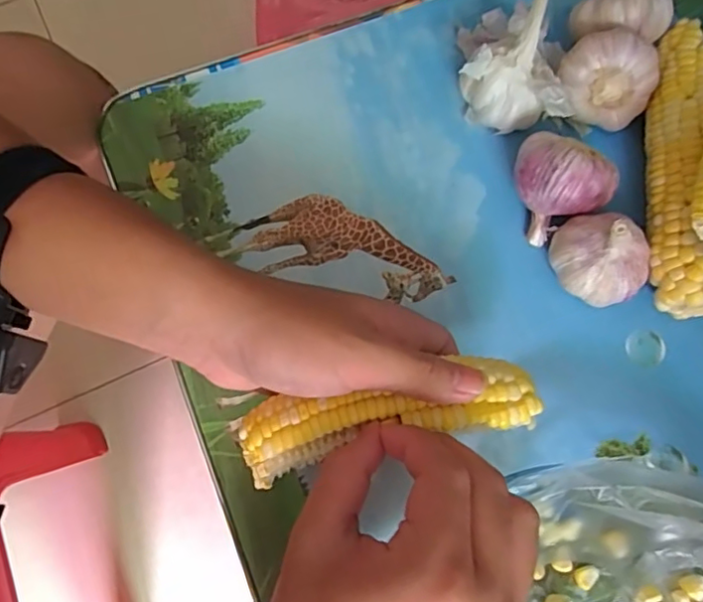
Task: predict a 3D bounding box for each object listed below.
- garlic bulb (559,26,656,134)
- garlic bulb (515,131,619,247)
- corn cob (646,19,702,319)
[{"bbox_3d":[0.149,-0.130,0.345,0.053,0.040,0.045,40,77,10],"label":"garlic bulb"},{"bbox_3d":[0.112,-0.064,0.331,0.055,0.052,0.047,40,77,10],"label":"garlic bulb"},{"bbox_3d":[0.192,-0.078,0.338,0.043,0.049,0.174,9,74,2],"label":"corn cob"}]

